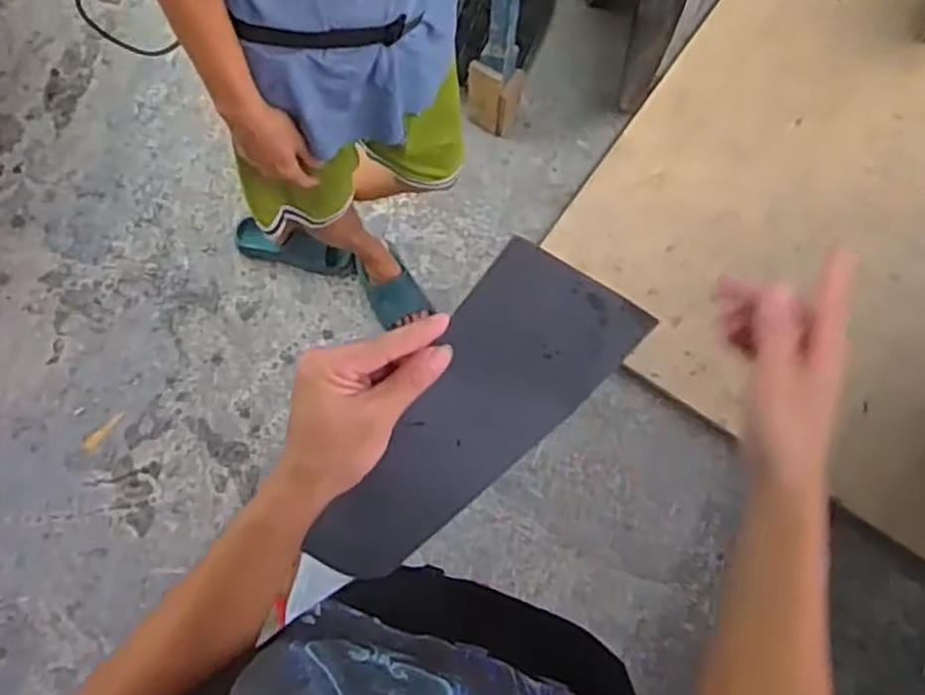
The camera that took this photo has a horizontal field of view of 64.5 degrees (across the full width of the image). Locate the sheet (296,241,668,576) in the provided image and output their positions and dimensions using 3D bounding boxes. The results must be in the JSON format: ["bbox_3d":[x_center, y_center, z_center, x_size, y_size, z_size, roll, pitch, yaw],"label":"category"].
[{"bbox_3d":[0.003,0.061,0.496,0.106,0.017,0.272,26,114,-19],"label":"sheet"}]

